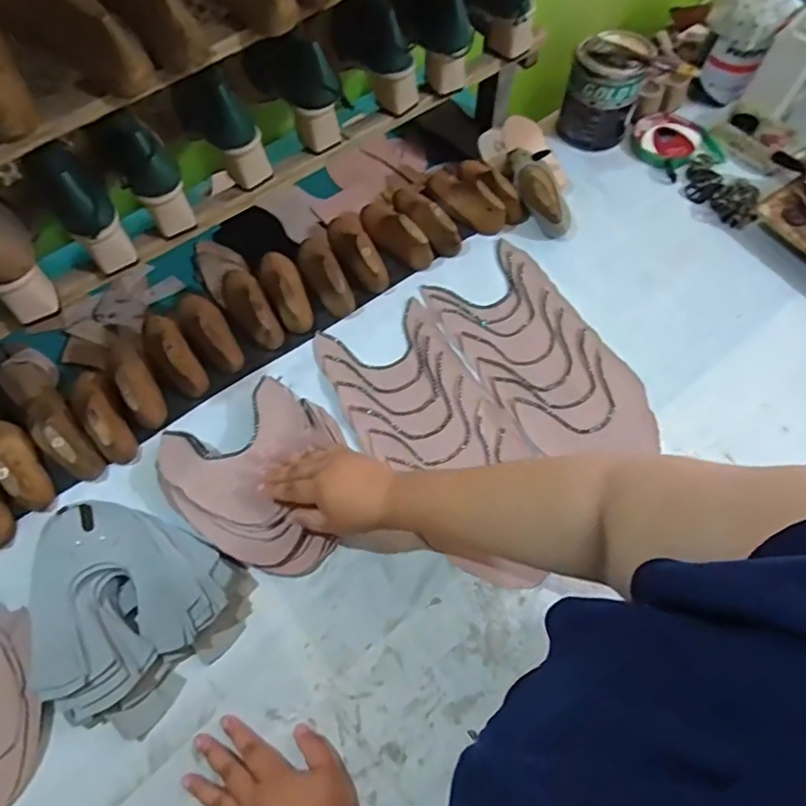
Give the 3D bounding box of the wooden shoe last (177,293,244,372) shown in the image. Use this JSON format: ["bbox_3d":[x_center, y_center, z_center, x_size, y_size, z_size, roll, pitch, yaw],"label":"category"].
[{"bbox_3d":[-0.257,-0.098,0.742,0.054,0.050,0.137,-31,69,-13],"label":"wooden shoe last"}]

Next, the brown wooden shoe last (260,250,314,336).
[{"bbox_3d":[-0.160,-0.158,0.770,0.051,0.050,0.134,-24,67,-10],"label":"brown wooden shoe last"}]

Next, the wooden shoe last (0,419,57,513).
[{"bbox_3d":[-0.467,0.066,0.674,0.049,0.060,0.139,-39,71,-15],"label":"wooden shoe last"}]

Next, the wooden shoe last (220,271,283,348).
[{"bbox_3d":[-0.206,-0.132,0.761,0.055,0.049,0.141,-27,68,-11],"label":"wooden shoe last"}]

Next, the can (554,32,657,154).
[{"bbox_3d":[0.301,-0.472,0.850,0.106,0.119,0.102,19,67,9],"label":"can"}]

